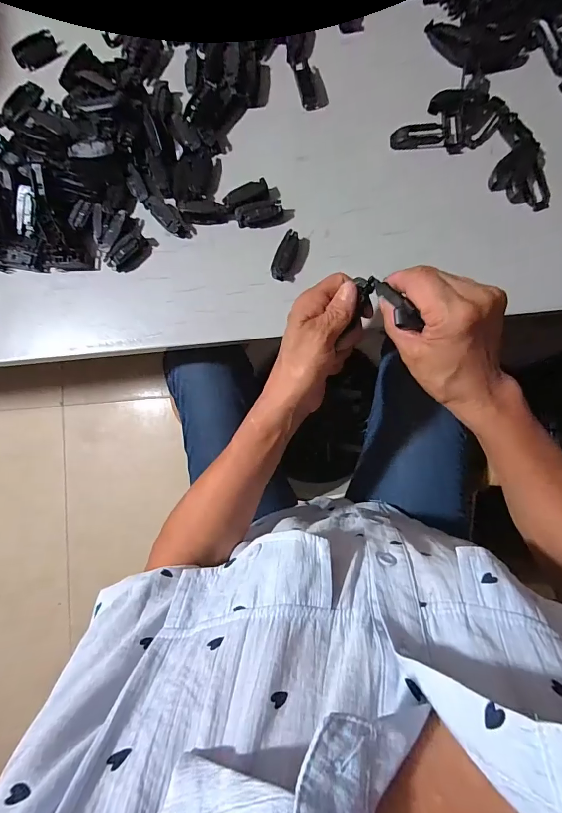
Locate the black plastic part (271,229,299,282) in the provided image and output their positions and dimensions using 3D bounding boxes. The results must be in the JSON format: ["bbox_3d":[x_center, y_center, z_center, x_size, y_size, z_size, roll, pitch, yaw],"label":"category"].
[{"bbox_3d":[0.004,-0.154,0.386,0.017,0.020,0.048,23,89,6],"label":"black plastic part"}]

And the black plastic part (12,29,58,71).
[{"bbox_3d":[-0.278,-0.404,0.427,0.048,0.005,0.026,-32,114,0],"label":"black plastic part"}]

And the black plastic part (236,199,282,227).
[{"bbox_3d":[-0.022,-0.200,0.391,0.047,0.016,0.018,-9,86,4],"label":"black plastic part"}]

